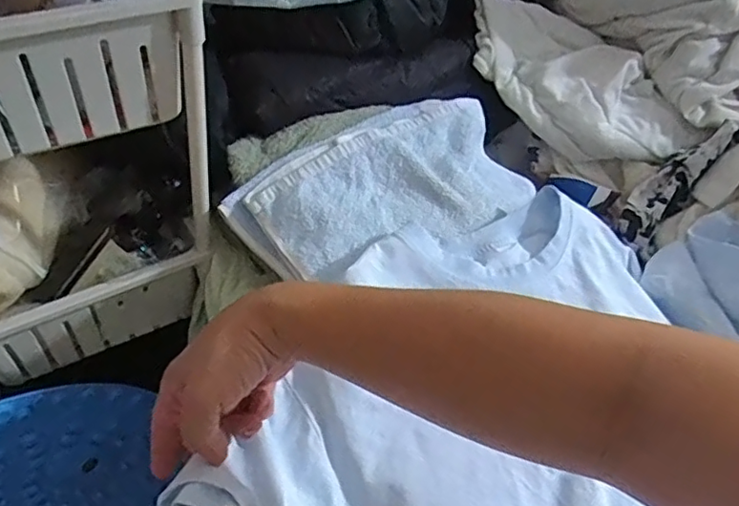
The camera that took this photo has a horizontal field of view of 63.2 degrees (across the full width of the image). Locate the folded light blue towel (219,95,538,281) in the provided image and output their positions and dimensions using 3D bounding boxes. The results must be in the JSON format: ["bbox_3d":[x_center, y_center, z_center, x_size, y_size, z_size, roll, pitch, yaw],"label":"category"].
[{"bbox_3d":[0.029,-0.068,0.631,0.319,0.053,0.181,-28,56,-27],"label":"folded light blue towel"}]

